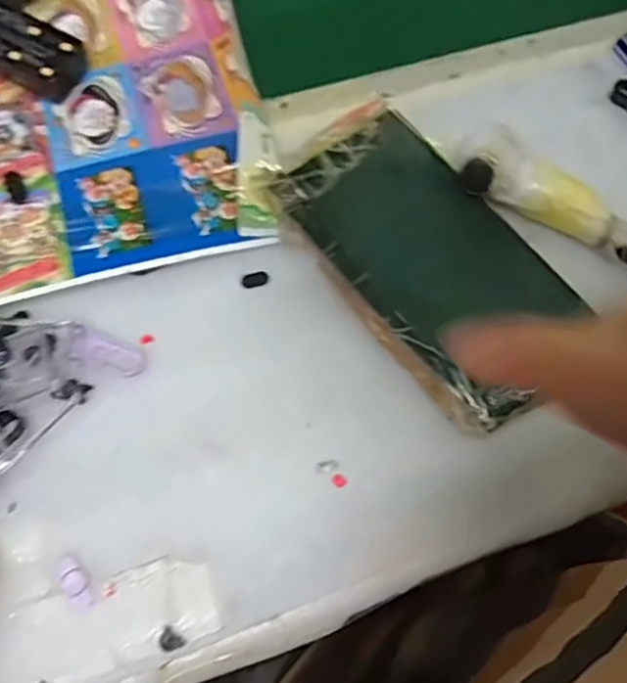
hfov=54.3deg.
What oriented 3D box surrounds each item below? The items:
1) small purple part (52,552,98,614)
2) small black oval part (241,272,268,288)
[{"bbox_3d":[-0.126,0.126,0.321,0.013,0.004,0.031,-38,75,-15],"label":"small purple part"},{"bbox_3d":[-0.038,-0.040,0.394,0.017,0.004,0.009,-16,71,-8],"label":"small black oval part"}]

